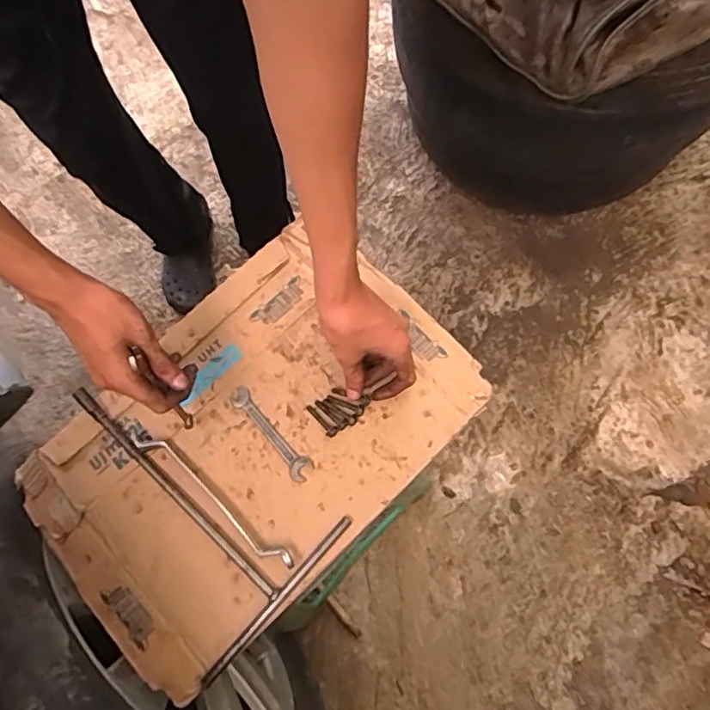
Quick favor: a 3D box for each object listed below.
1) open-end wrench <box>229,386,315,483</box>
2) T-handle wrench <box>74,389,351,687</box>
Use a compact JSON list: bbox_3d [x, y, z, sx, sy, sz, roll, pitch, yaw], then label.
[{"bbox_3d":[-0.086,0.081,0.594,0.023,0.004,0.115,-41,80,-7],"label":"open-end wrench"},{"bbox_3d":[-0.178,0.138,0.571,0.297,0.019,0.188,42,82,9],"label":"T-handle wrench"}]

